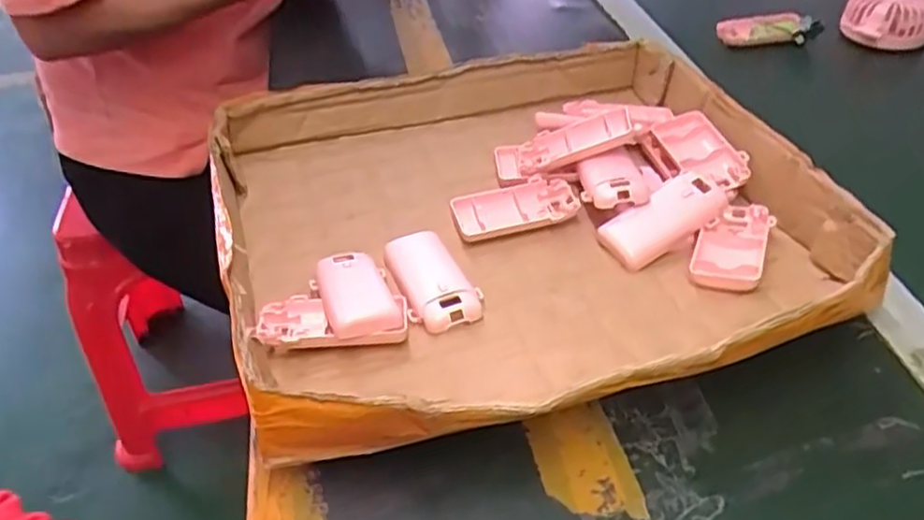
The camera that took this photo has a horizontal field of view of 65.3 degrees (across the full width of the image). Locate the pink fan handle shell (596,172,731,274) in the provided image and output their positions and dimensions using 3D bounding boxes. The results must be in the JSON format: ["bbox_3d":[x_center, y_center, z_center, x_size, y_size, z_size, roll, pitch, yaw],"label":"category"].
[{"bbox_3d":[0.150,-0.029,0.530,0.095,0.022,0.040,-31,46,-5],"label":"pink fan handle shell"}]

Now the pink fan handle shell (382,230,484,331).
[{"bbox_3d":[-0.020,0.013,0.504,0.048,0.022,0.085,-16,43,-13],"label":"pink fan handle shell"}]

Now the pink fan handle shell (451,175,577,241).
[{"bbox_3d":[0.043,-0.039,0.566,0.098,0.018,0.046,-12,42,-9],"label":"pink fan handle shell"}]

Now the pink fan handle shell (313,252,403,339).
[{"bbox_3d":[-0.071,0.022,0.482,0.044,0.019,0.081,-16,43,-13],"label":"pink fan handle shell"}]

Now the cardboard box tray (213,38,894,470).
[{"bbox_3d":[0.041,-0.036,0.532,0.405,0.070,0.368,-14,42,-11],"label":"cardboard box tray"}]

